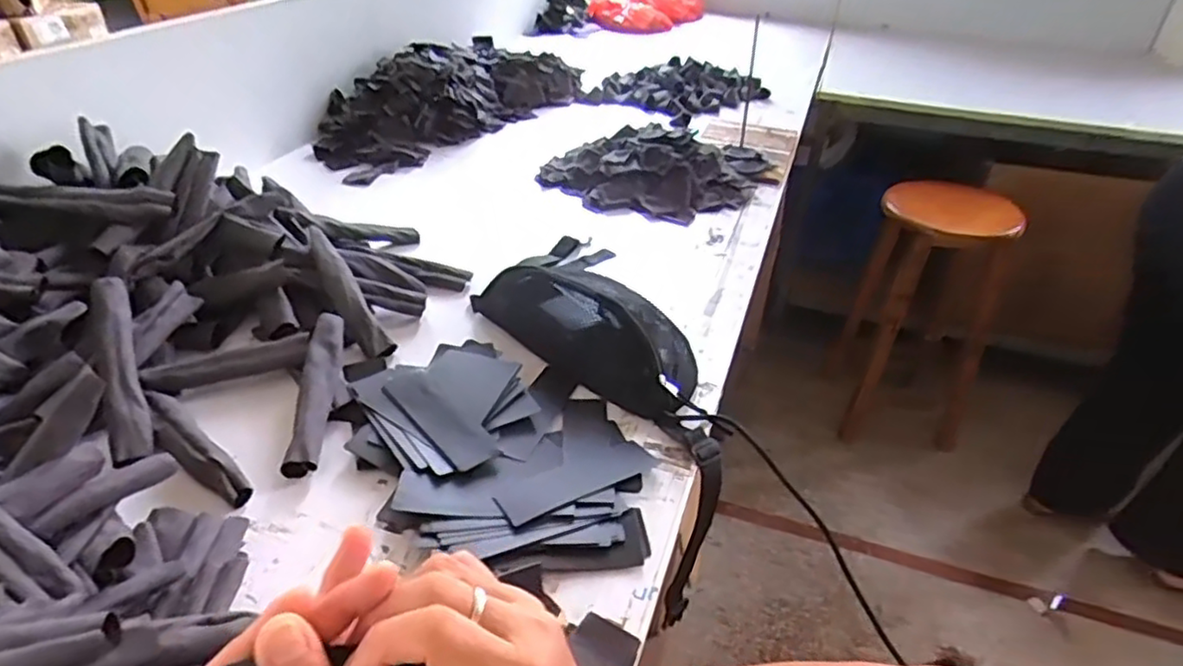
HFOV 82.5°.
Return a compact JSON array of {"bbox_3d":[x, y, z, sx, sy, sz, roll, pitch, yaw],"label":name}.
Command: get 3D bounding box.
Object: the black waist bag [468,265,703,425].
[{"bbox_3d":[0.005,-0.019,0.763,0.294,0.073,0.144,31,45,34],"label":"black waist bag"}]

